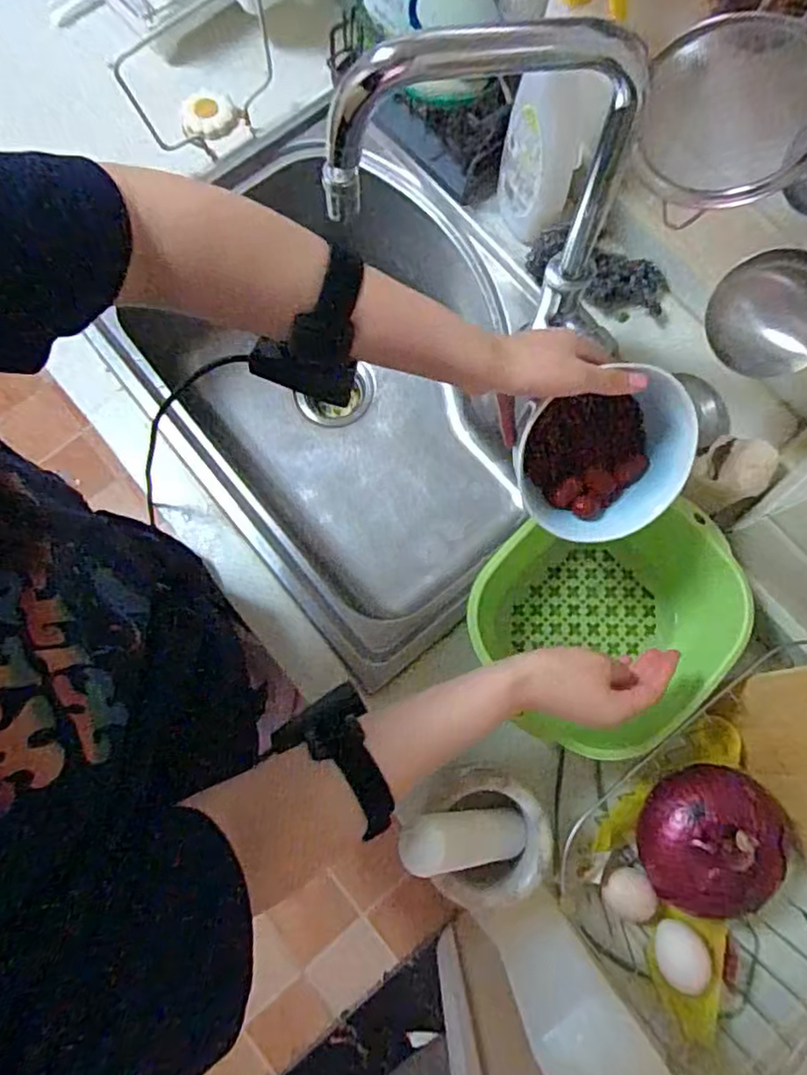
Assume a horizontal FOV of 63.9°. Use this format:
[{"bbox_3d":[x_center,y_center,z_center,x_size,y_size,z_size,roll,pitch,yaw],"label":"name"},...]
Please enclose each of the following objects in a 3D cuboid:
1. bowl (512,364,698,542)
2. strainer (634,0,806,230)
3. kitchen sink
[{"bbox_3d":[0.156,-0.064,0.514,0.134,0.070,0.114,-12,115,8],"label":"bowl"},{"bbox_3d":[0.234,-0.329,0.379,0.112,0.307,0.085,21,78,4],"label":"strainer"},{"bbox_3d":[-0.042,-0.155,0.794,0.408,0.226,0.533,-37,81,-8],"label":"kitchen sink"}]

